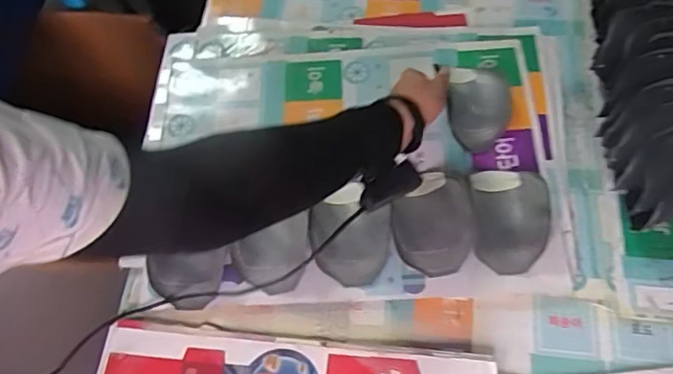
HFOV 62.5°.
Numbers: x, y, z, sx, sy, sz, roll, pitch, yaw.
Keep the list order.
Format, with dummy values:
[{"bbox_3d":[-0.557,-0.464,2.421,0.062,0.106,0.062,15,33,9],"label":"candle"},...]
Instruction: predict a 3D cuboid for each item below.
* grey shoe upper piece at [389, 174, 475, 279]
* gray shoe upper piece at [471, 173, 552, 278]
[{"bbox_3d":[0.122,0.041,0.705,0.098,0.033,0.138,-3,63,3],"label":"grey shoe upper piece"},{"bbox_3d":[0.217,0.040,0.693,0.093,0.039,0.135,2,63,5],"label":"gray shoe upper piece"}]

